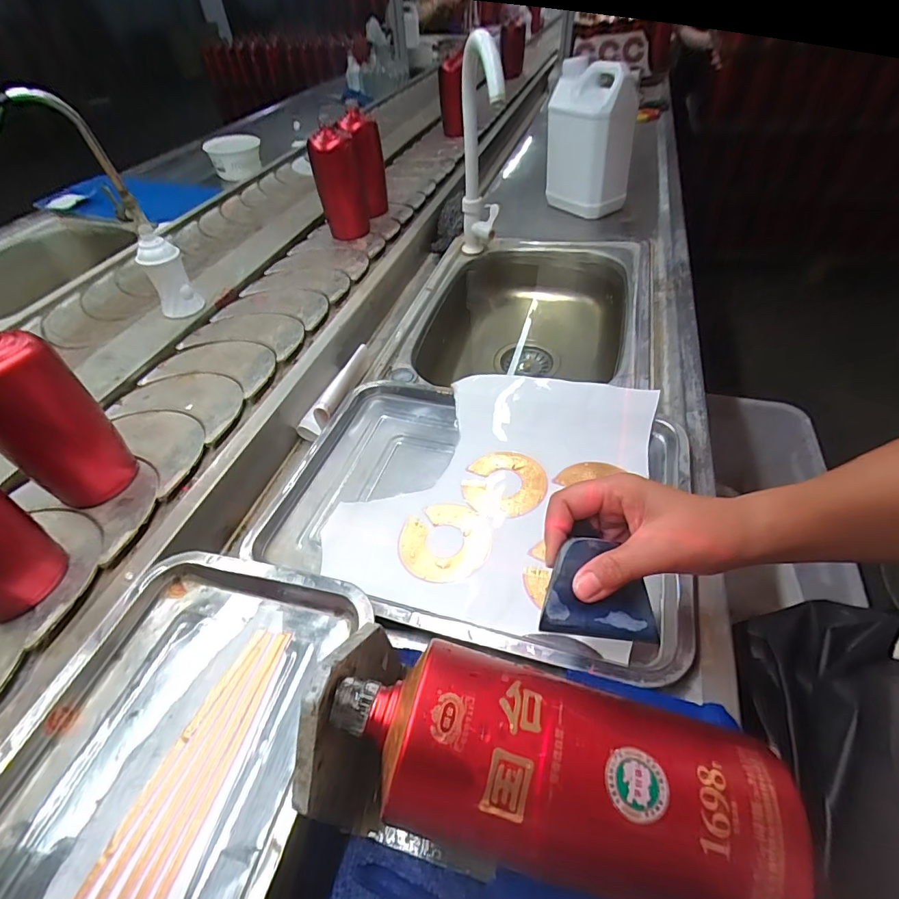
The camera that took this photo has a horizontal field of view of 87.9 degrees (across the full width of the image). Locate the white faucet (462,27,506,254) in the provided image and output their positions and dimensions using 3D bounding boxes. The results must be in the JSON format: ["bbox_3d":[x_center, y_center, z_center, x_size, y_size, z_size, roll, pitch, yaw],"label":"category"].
[{"bbox_3d":[0.048,-0.435,0.728,0.055,0.288,0.251,-3,46,2],"label":"white faucet"}]

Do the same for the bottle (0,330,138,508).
[{"bbox_3d":[-0.370,-0.028,0.426,0.058,0.181,0.061,-7,46,-1],"label":"bottle"}]

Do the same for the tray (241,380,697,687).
[{"bbox_3d":[0.024,0.031,0.459,0.383,0.038,0.300,11,48,16],"label":"tray"}]

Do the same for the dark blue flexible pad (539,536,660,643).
[{"bbox_3d":[0.096,0.087,0.293,0.073,0.006,0.058,10,74,-7],"label":"dark blue flexible pad"}]

